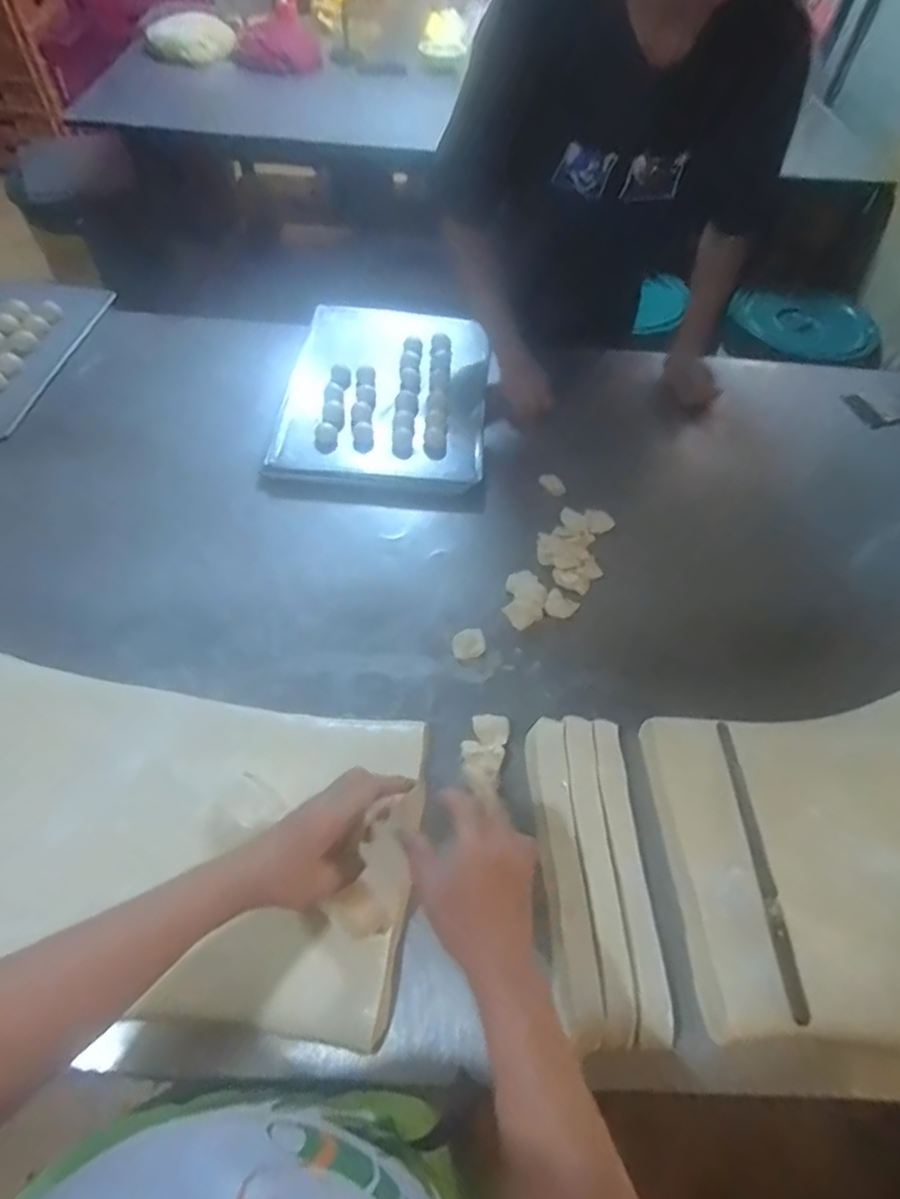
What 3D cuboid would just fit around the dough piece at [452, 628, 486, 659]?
[{"bbox_3d":[0.024,0.058,0.807,0.040,0.020,0.039,2,55,-3],"label":"dough piece"}]

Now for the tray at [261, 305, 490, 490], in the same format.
[{"bbox_3d":[-0.106,-0.364,1.079,0.333,0.056,0.432,6,55,-1],"label":"tray"}]

